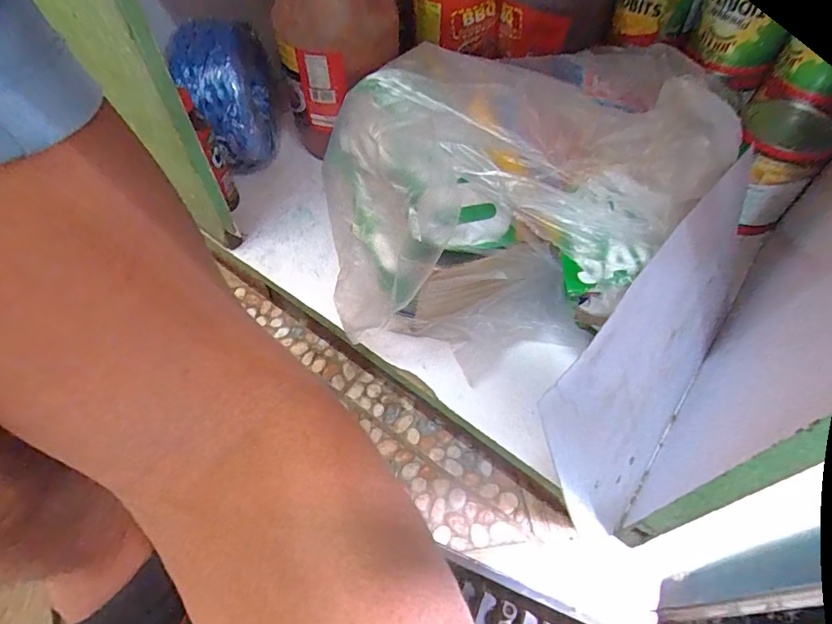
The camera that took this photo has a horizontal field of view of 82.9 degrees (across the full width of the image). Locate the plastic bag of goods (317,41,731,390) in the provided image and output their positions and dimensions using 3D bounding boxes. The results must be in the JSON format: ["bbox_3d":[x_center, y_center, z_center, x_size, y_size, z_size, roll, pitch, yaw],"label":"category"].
[{"bbox_3d":[0.073,-0.072,0.424,0.296,0.219,0.200,-7,54,-5],"label":"plastic bag of goods"}]

